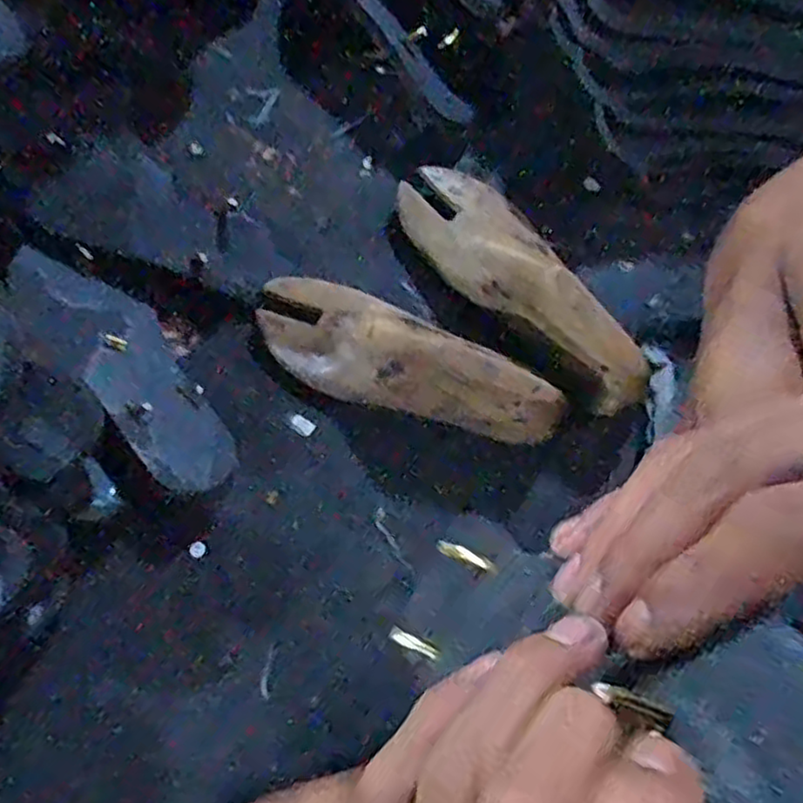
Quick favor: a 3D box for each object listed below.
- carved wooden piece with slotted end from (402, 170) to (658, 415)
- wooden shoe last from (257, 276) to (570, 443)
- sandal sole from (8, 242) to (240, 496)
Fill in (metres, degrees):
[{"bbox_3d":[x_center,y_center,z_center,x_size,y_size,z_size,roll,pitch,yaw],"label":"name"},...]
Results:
[{"bbox_3d":[0.085,-0.087,0.507,0.070,0.080,0.229,-34,80,-8],"label":"carved wooden piece with slotted end"},{"bbox_3d":[-0.001,-0.025,0.501,0.228,0.070,0.074,30,79,6],"label":"wooden shoe last"},{"bbox_3d":[-0.203,-0.028,0.506,0.072,0.029,0.211,-42,81,-9],"label":"sandal sole"}]

